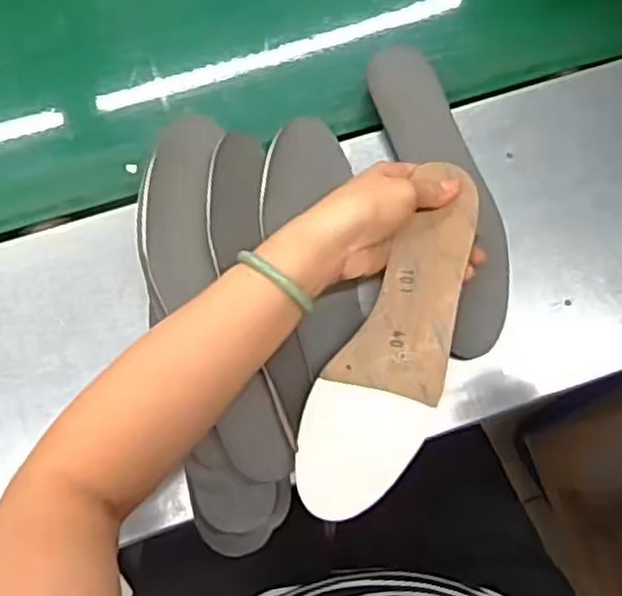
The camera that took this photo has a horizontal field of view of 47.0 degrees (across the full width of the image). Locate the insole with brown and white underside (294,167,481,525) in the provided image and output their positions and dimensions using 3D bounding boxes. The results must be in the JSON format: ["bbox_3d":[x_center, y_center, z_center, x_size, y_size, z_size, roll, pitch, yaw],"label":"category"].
[{"bbox_3d":[0.062,0.031,0.495,0.077,0.013,0.245,24,83,6],"label":"insole with brown and white underside"}]

